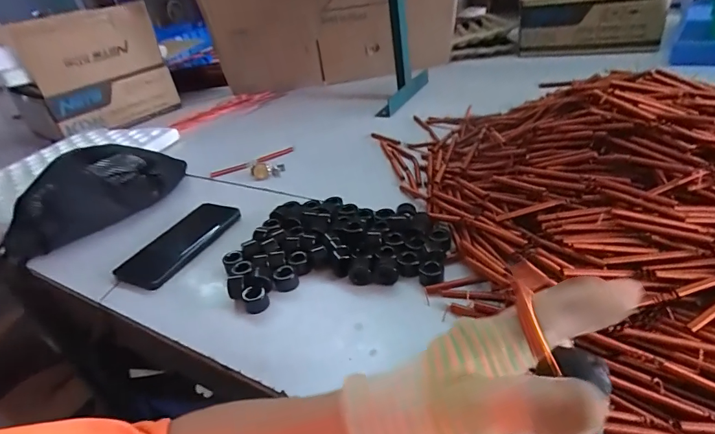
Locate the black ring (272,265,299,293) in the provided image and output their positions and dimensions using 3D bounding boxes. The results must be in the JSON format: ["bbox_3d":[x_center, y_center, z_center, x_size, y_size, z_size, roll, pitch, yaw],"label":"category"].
[{"bbox_3d":[-0.081,0.070,0.456,0.028,0.022,0.028,-7,33,5],"label":"black ring"}]

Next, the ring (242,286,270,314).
[{"bbox_3d":[-0.109,0.087,0.434,0.024,0.019,0.028,-27,37,-23],"label":"ring"}]

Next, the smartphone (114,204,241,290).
[{"bbox_3d":[-0.239,0.032,0.557,0.077,0.012,0.163,8,37,26],"label":"smartphone"}]

